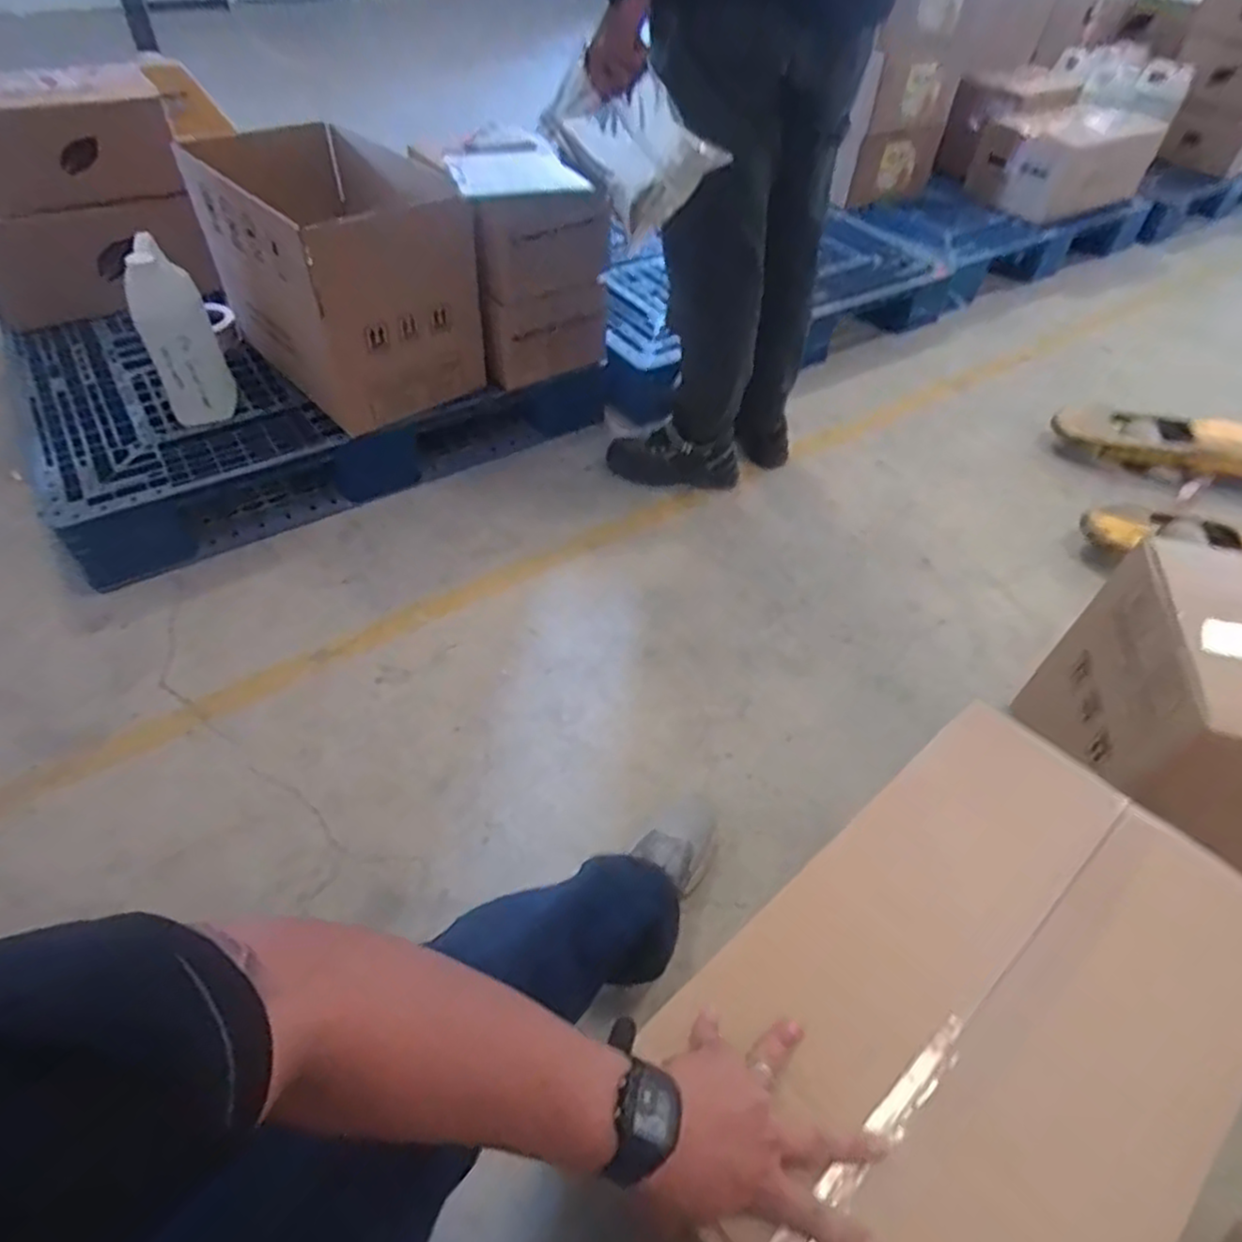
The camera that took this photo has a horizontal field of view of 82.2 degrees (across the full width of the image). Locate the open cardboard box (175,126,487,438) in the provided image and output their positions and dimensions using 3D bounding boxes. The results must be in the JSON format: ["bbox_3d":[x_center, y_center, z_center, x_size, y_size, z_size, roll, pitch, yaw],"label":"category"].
[{"bbox_3d":[-0.537,-0.658,1.400,0.368,0.373,0.406,-29,56,-25],"label":"open cardboard box"}]

